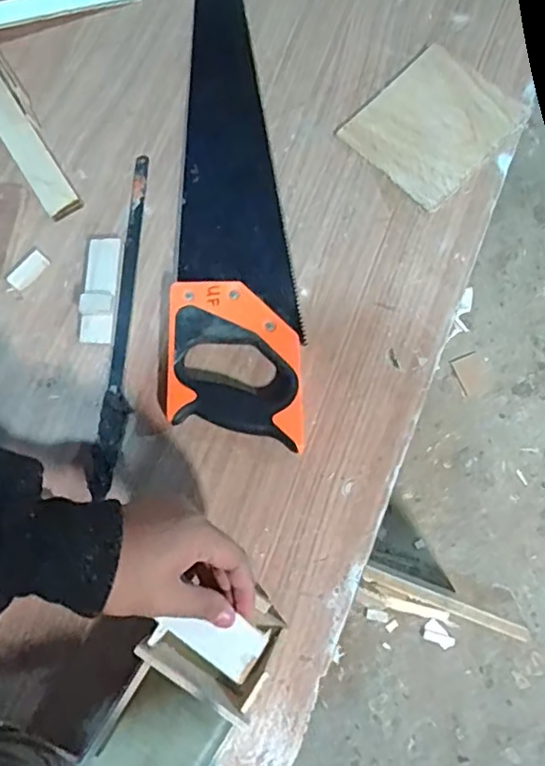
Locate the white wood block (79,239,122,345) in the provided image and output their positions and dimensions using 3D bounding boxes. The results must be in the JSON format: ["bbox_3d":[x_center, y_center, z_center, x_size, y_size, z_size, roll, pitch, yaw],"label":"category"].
[{"bbox_3d":[-0.151,-0.081,0.532,0.030,0.018,0.095,2,78,2],"label":"white wood block"}]

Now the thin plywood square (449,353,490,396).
[{"bbox_3d":[0.421,-0.019,1.284,0.063,0.004,0.085,-18,79,-3],"label":"thin plywood square"}]

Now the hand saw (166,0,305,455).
[{"bbox_3d":[-0.039,-0.198,0.549,0.107,0.026,0.496,-3,78,1],"label":"hand saw"}]

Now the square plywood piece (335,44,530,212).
[{"bbox_3d":[0.152,-0.243,0.564,0.139,0.009,0.116,-44,80,-7],"label":"square plywood piece"}]

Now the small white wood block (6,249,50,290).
[{"bbox_3d":[-0.220,-0.101,0.542,0.019,0.004,0.038,41,82,9],"label":"small white wood block"}]

